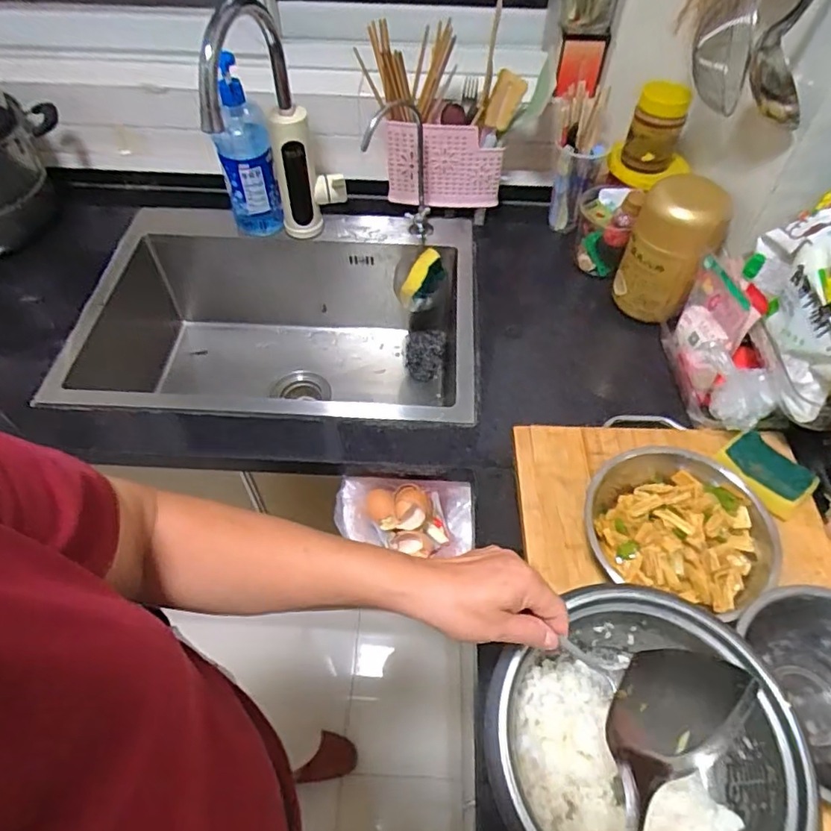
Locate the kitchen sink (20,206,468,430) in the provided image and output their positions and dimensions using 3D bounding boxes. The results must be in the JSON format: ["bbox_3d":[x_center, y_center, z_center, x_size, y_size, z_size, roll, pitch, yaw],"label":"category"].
[{"bbox_3d":[-0.242,-0.110,0.964,0.670,0.237,0.411,1,53,1],"label":"kitchen sink"}]

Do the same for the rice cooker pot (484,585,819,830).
[{"bbox_3d":[0.168,0.267,0.458,0.215,0.103,0.222,0,53,0],"label":"rice cooker pot"}]

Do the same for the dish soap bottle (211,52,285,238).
[{"bbox_3d":[-0.262,-0.401,0.891,0.082,0.253,0.072,-6,53,-4],"label":"dish soap bottle"}]

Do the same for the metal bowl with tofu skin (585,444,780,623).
[{"bbox_3d":[0.281,0.115,0.611,0.182,0.057,0.175,0,53,0],"label":"metal bowl with tofu skin"}]

